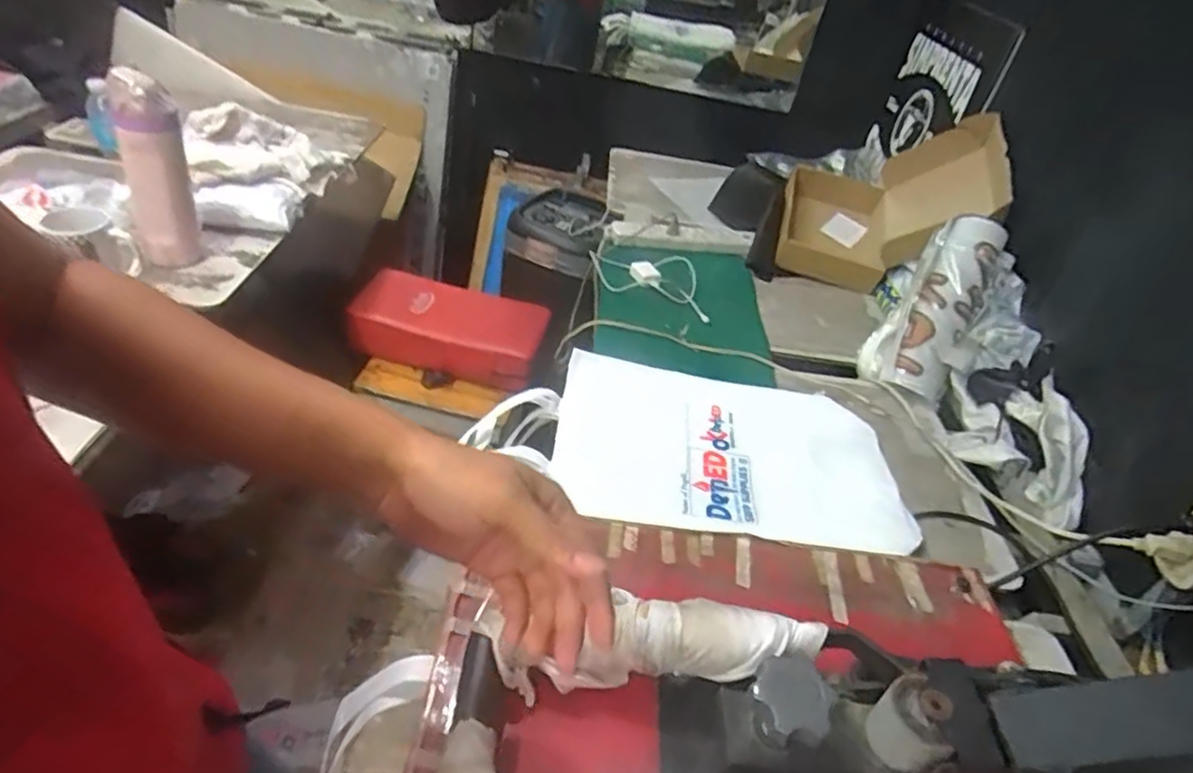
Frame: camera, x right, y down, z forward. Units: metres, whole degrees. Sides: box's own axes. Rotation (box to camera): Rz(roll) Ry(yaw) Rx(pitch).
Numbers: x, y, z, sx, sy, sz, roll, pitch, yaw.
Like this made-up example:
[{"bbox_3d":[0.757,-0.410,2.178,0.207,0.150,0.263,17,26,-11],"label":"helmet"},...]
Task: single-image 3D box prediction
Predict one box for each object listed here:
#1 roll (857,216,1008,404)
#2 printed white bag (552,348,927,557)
[{"bbox_3d":[0.575,-0.129,1.178,0.131,0.108,0.319,27,82,27],"label":"roll"},{"bbox_3d":[0.177,0.092,0.952,0.469,0.041,0.318,12,38,0],"label":"printed white bag"}]

